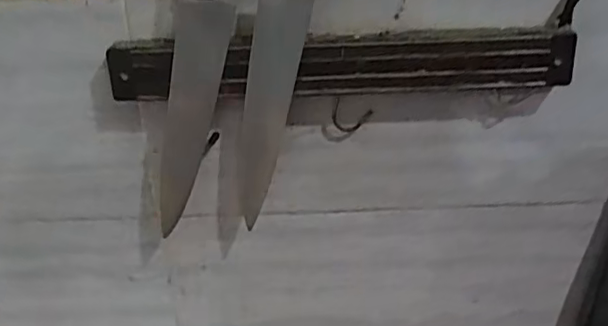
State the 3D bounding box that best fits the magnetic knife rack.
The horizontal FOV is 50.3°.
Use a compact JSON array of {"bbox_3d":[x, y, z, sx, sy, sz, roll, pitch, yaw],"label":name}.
[{"bbox_3d":[0.027,-0.071,0.471,0.333,0.042,0.021,-2,25,2],"label":"magnetic knife rack"}]

